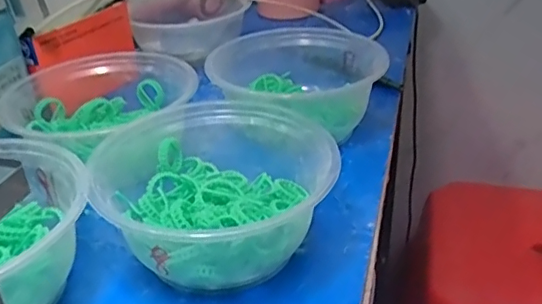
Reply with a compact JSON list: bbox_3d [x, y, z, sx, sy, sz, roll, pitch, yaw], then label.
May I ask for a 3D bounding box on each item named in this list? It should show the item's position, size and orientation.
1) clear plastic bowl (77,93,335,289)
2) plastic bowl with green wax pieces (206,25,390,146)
[{"bbox_3d":[-0.031,0.024,0.329,0.128,0.061,0.117,-2,30,1],"label":"clear plastic bowl"},{"bbox_3d":[0.010,-0.057,0.448,0.125,0.058,0.131,-2,30,1],"label":"plastic bowl with green wax pieces"}]

